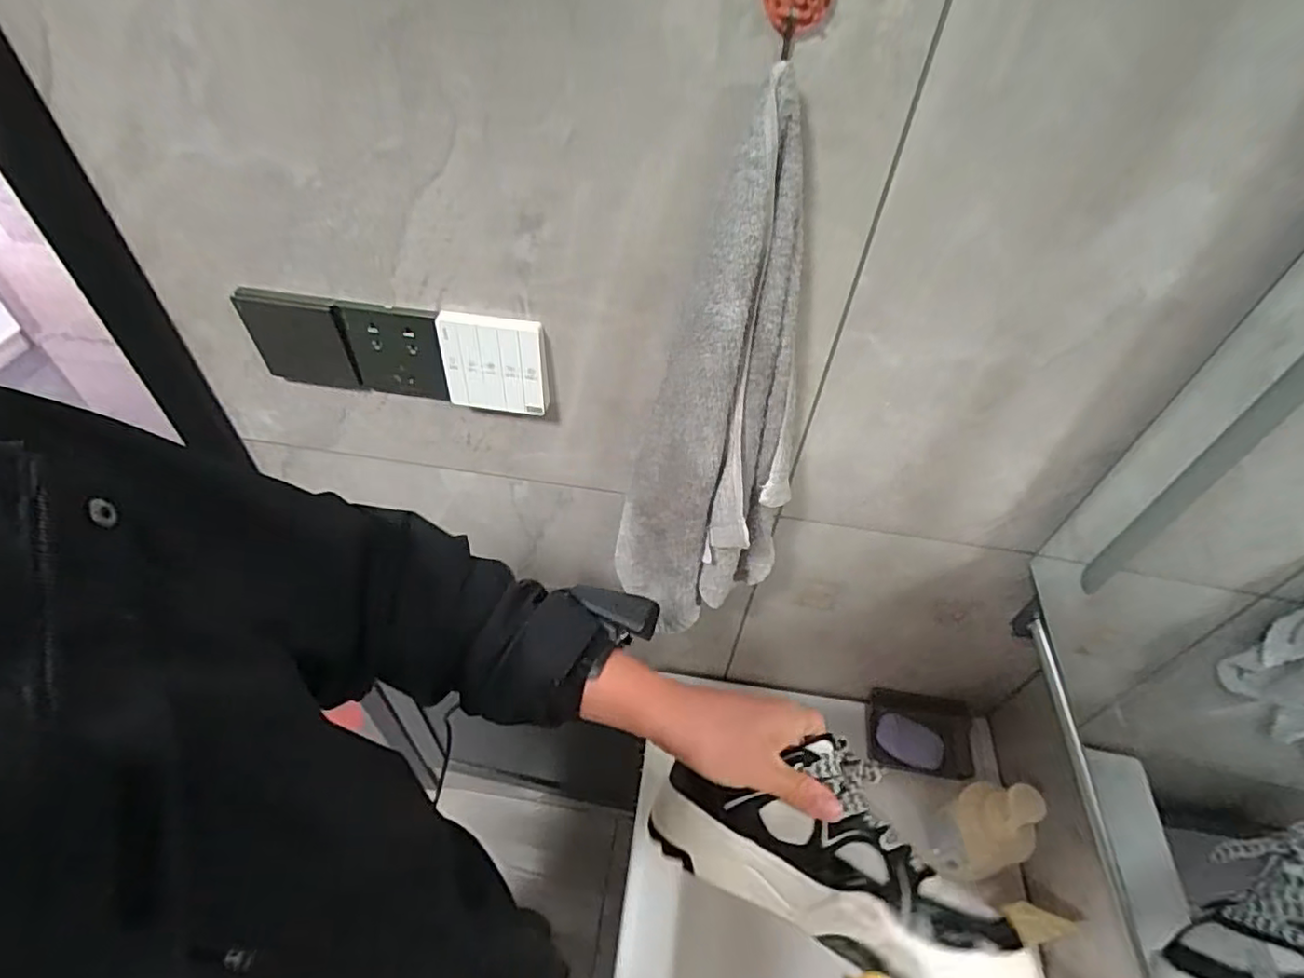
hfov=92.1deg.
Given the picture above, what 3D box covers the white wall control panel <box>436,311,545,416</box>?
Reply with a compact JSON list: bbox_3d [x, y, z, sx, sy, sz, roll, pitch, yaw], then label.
[{"bbox_3d":[-0.135,-0.104,0.537,0.087,0.086,0.020,7,48,2],"label":"white wall control panel"}]

